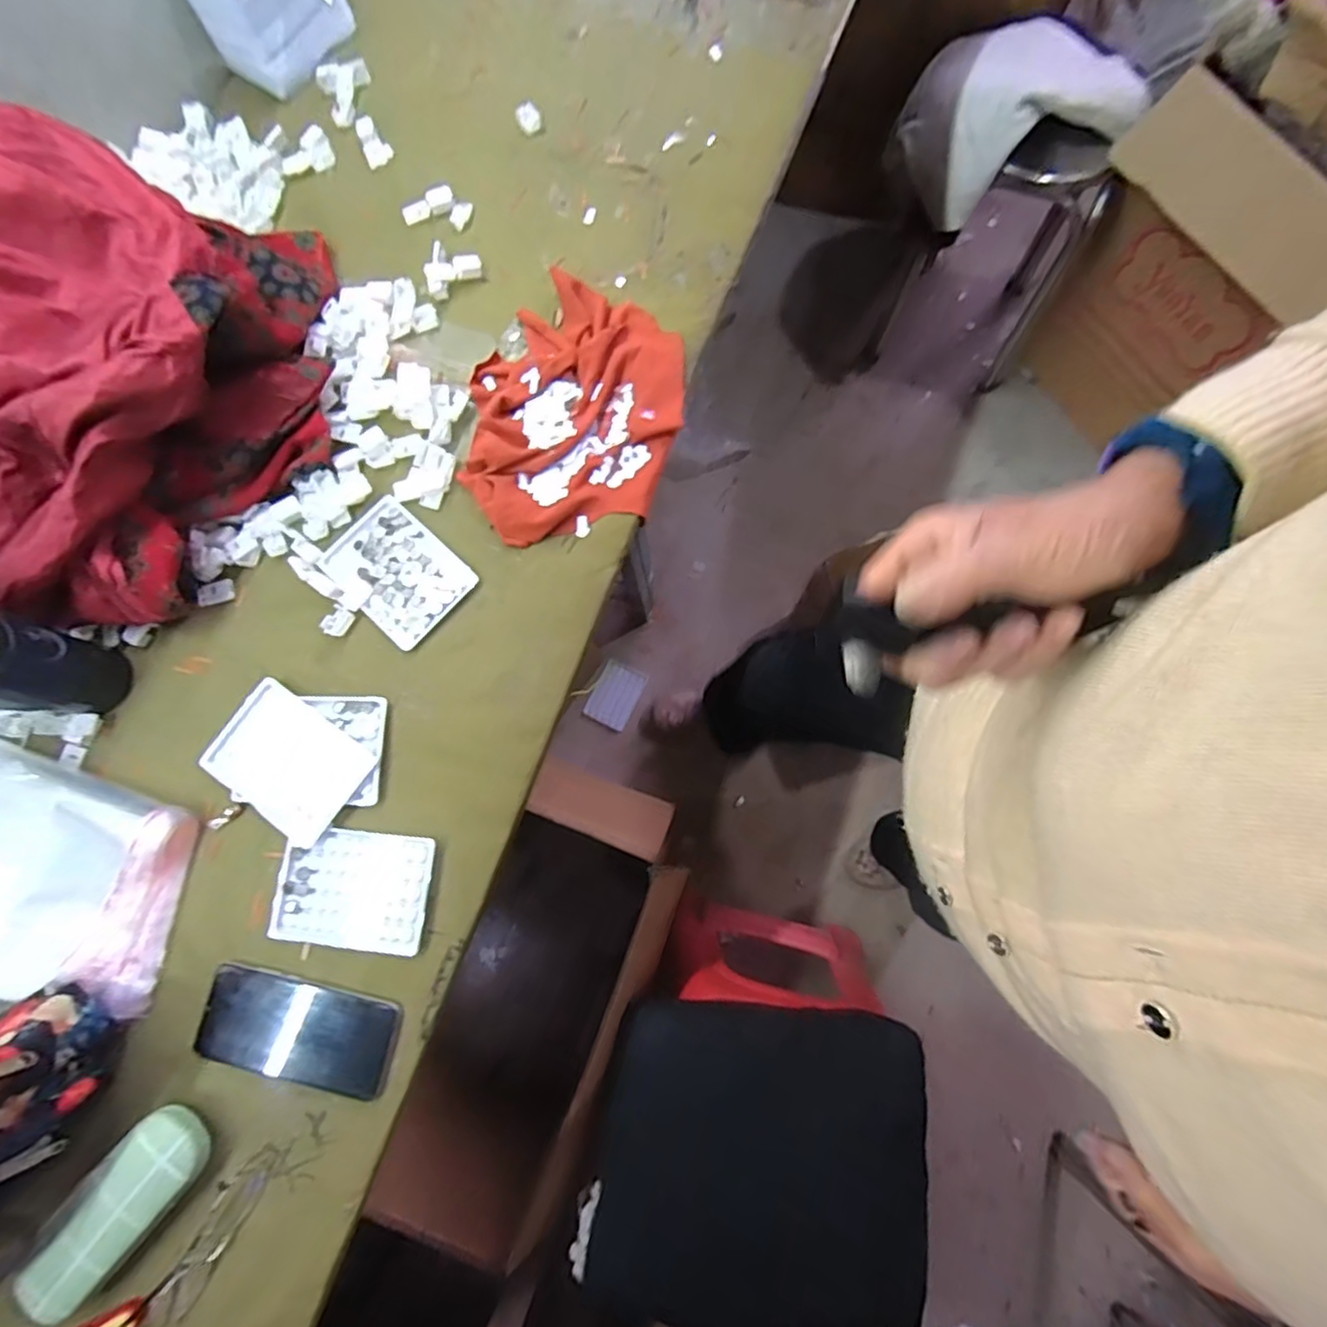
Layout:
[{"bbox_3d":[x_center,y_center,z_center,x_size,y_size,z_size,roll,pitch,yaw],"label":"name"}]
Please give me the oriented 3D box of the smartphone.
[{"bbox_3d":[-0.301,0.301,0.514,0.165,0.010,0.075,11,79,4],"label":"smartphone"}]

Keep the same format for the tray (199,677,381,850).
[{"bbox_3d":[-0.331,0.086,0.552,0.130,0.007,0.097,35,82,8],"label":"tray"}]

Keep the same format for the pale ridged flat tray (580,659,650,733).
[{"bbox_3d":[-0.099,0.066,1.311,0.095,0.019,0.128,26,80,6],"label":"pale ridged flat tray"}]

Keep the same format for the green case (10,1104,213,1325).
[{"bbox_3d":[-0.420,0.419,0.471,0.060,0.034,0.156,40,83,9],"label":"green case"}]

